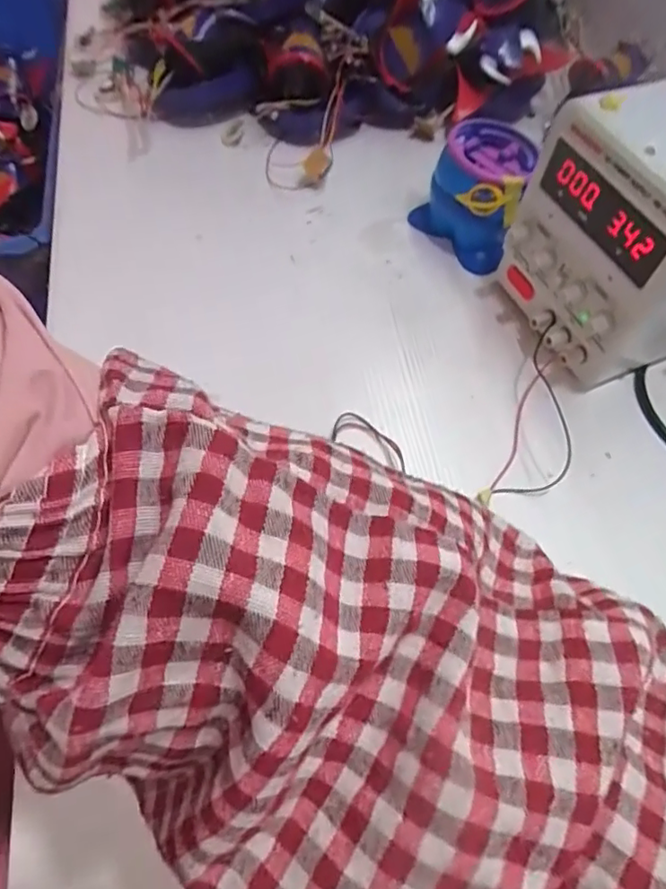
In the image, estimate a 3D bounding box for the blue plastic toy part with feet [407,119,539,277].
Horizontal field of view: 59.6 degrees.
[{"bbox_3d":[0.117,-0.215,0.497,0.082,0.080,0.093,15,59,5],"label":"blue plastic toy part with feet"}]

